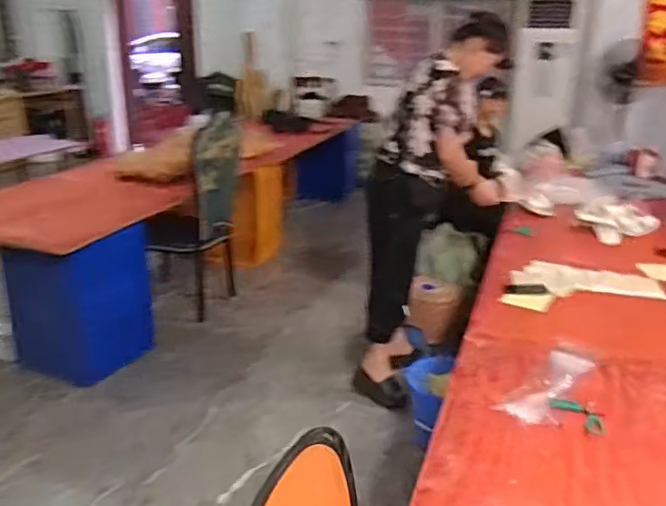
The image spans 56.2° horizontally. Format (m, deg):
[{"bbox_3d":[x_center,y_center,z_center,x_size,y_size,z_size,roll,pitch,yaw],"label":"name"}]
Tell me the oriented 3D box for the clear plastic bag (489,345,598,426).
[{"bbox_3d":[0.632,0.366,1.773,0.148,0.024,0.423,18,27,38],"label":"clear plastic bag"}]

